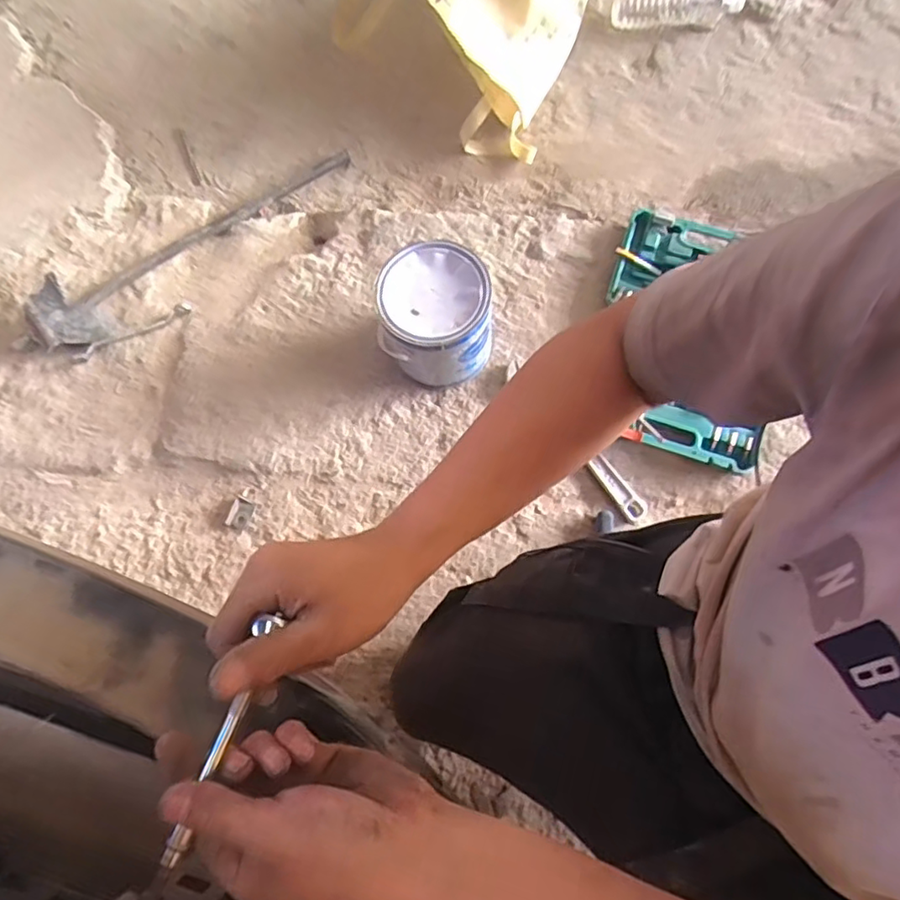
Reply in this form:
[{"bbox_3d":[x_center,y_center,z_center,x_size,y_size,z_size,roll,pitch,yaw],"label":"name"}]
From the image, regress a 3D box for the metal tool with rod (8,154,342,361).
[{"bbox_3d":[-0.412,-0.312,0.978,0.590,0.031,0.147,-28,77,-6],"label":"metal tool with rod"}]

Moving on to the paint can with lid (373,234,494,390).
[{"bbox_3d":[-0.022,-0.187,0.860,0.150,0.171,0.147,0,76,1],"label":"paint can with lid"}]

